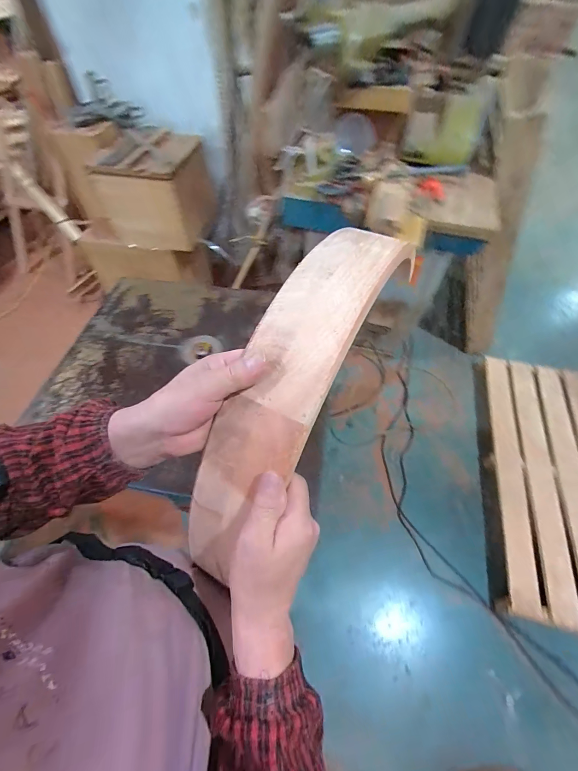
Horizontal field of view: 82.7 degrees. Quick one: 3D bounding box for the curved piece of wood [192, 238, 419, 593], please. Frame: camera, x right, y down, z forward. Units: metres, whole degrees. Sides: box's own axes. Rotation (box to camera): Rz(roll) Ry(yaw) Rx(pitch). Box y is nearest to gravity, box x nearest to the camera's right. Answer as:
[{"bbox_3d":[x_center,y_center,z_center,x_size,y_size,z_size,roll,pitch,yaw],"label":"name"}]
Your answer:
[{"bbox_3d":[-0.002,0.003,0.339,0.095,0.094,0.409,26,83,15],"label":"curved piece of wood"}]

